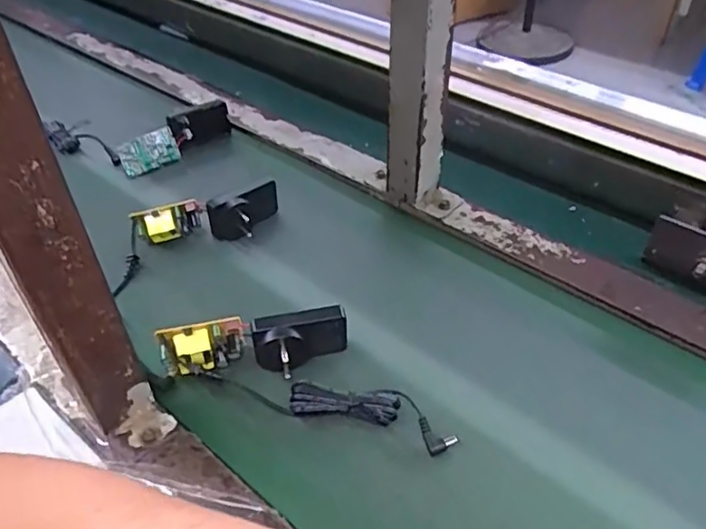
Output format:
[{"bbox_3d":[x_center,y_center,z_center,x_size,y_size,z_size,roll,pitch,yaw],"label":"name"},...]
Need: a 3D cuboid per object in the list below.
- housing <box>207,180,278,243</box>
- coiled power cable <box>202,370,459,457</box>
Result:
[{"bbox_3d":[-0.100,-0.051,0.571,0.068,0.041,0.030,-24,49,-23],"label":"housing"},{"bbox_3d":[-0.018,0.099,0.428,0.182,0.027,0.030,13,45,12],"label":"coiled power cable"}]

